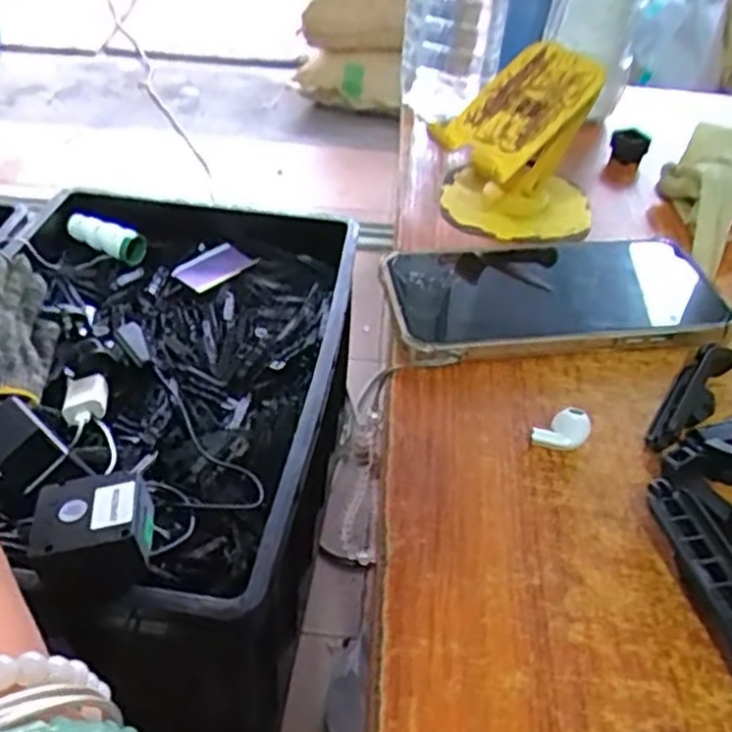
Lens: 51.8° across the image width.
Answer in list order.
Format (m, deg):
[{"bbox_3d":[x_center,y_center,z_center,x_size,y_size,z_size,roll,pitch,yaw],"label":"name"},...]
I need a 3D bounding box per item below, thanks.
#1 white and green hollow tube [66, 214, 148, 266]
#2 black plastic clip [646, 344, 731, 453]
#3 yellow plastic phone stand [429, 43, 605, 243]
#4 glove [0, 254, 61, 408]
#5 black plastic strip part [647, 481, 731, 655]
[{"bbox_3d":[-0.344,-0.169,0.996,0.127,0.030,0.034,24,45,21],"label":"white and green hollow tube"},{"bbox_3d":[0.145,0.012,0.332,0.017,0.015,0.076,31,48,27],"label":"black plastic clip"},{"bbox_3d":[0.090,-0.128,0.437,0.098,0.090,0.081,10,41,6],"label":"yellow plastic phone stand"},{"bbox_3d":[-0.379,-0.042,0.803,0.023,0.104,0.228,-32,56,18],"label":"glove"},{"bbox_3d":[0.122,0.073,0.261,0.022,0.011,0.078,-8,43,-13],"label":"black plastic strip part"}]

